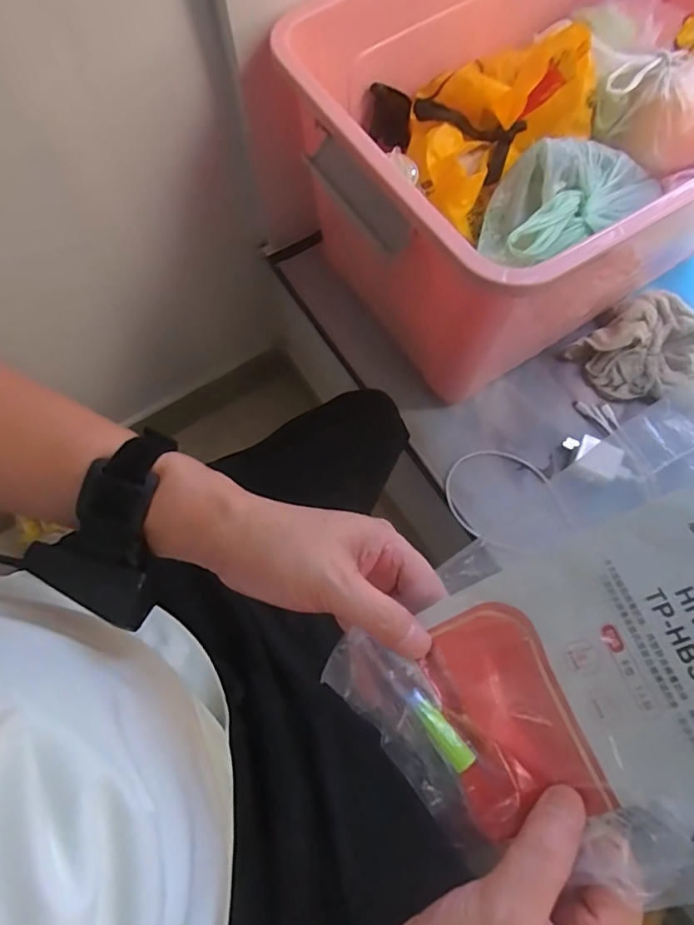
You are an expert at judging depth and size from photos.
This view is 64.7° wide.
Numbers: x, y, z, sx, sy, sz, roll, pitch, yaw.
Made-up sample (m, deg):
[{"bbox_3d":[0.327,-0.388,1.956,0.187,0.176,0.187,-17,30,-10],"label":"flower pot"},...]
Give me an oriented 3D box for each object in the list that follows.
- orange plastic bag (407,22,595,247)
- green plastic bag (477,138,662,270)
[{"bbox_3d":[0.155,-0.387,0.611,0.159,0.097,0.241,42,77,14],"label":"orange plastic bag"},{"bbox_3d":[0.242,-0.297,0.598,0.227,0.085,0.111,-32,74,-9],"label":"green plastic bag"}]

